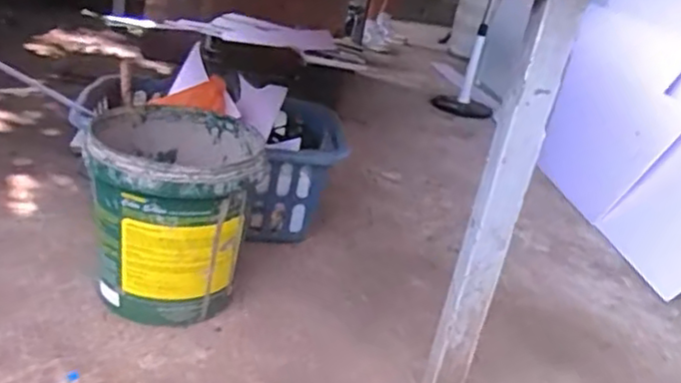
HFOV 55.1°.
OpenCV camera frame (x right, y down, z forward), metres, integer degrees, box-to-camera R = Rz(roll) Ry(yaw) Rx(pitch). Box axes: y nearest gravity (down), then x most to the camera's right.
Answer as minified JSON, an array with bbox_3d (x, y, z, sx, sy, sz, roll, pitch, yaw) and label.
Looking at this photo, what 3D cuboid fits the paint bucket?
[{"bbox_3d":[-0.302,0.045,1.210,0.280,0.347,0.304,1,15,-15],"label":"paint bucket"}]

